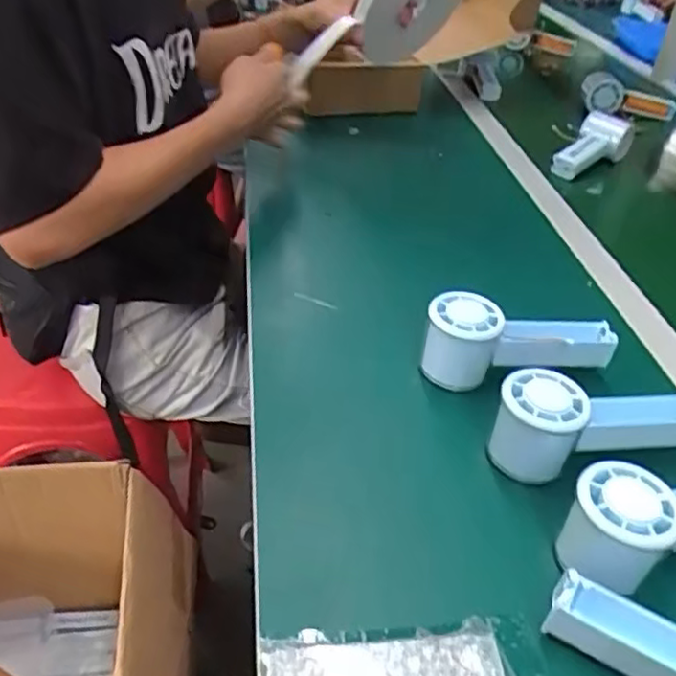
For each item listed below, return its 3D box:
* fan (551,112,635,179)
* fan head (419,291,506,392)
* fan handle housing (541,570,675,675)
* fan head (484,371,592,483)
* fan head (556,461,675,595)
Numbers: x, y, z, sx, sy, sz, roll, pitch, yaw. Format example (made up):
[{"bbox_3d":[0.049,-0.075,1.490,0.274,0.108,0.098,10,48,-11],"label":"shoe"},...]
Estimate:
[{"bbox_3d":[0.347,-0.258,0.920,0.140,0.060,0.079,-34,49,-12],"label":"fan"},{"bbox_3d":[0.096,0.003,0.519,0.054,0.062,0.051,14,38,9],"label":"fan head"},{"bbox_3d":[0.163,0.161,0.344,0.103,0.030,0.026,24,41,21],"label":"fan handle housing"},{"bbox_3d":[0.135,0.061,0.453,0.056,0.060,0.057,22,40,20],"label":"fan head"},{"bbox_3d":[0.164,0.115,0.392,0.057,0.066,0.053,32,45,29],"label":"fan head"}]

